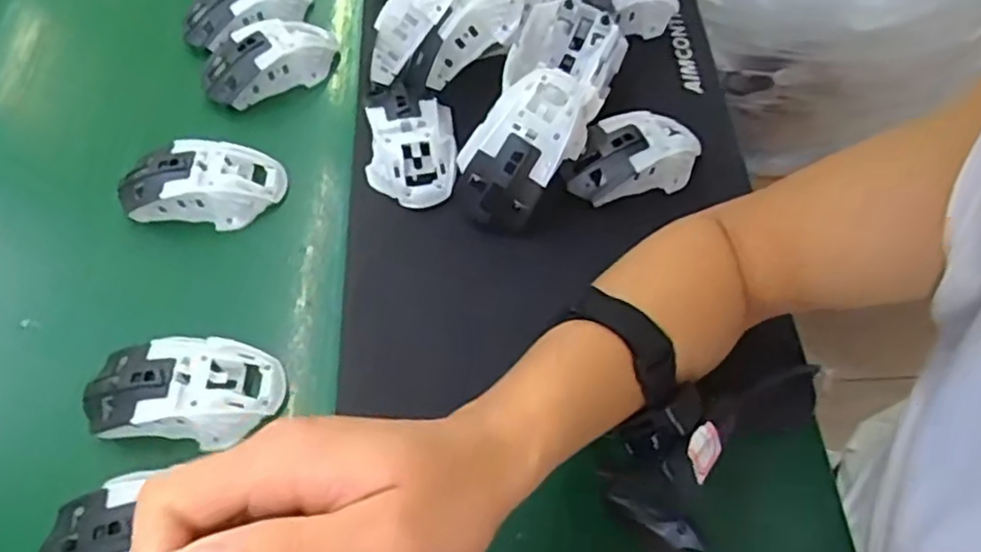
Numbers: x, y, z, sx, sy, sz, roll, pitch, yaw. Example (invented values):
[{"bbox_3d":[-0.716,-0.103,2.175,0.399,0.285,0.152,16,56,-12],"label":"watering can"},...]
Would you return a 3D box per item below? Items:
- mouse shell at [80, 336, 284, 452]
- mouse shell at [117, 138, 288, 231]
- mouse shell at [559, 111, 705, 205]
[{"bbox_3d":[-0.185,0.069,0.418,0.110,0.041,0.060,-1,60,2],"label":"mouse shell"},{"bbox_3d":[-0.208,-0.067,0.494,0.111,0.033,0.053,-8,60,-2],"label":"mouse shell"},{"bbox_3d":[0.106,-0.090,0.516,0.112,0.039,0.056,-20,61,-9],"label":"mouse shell"}]

